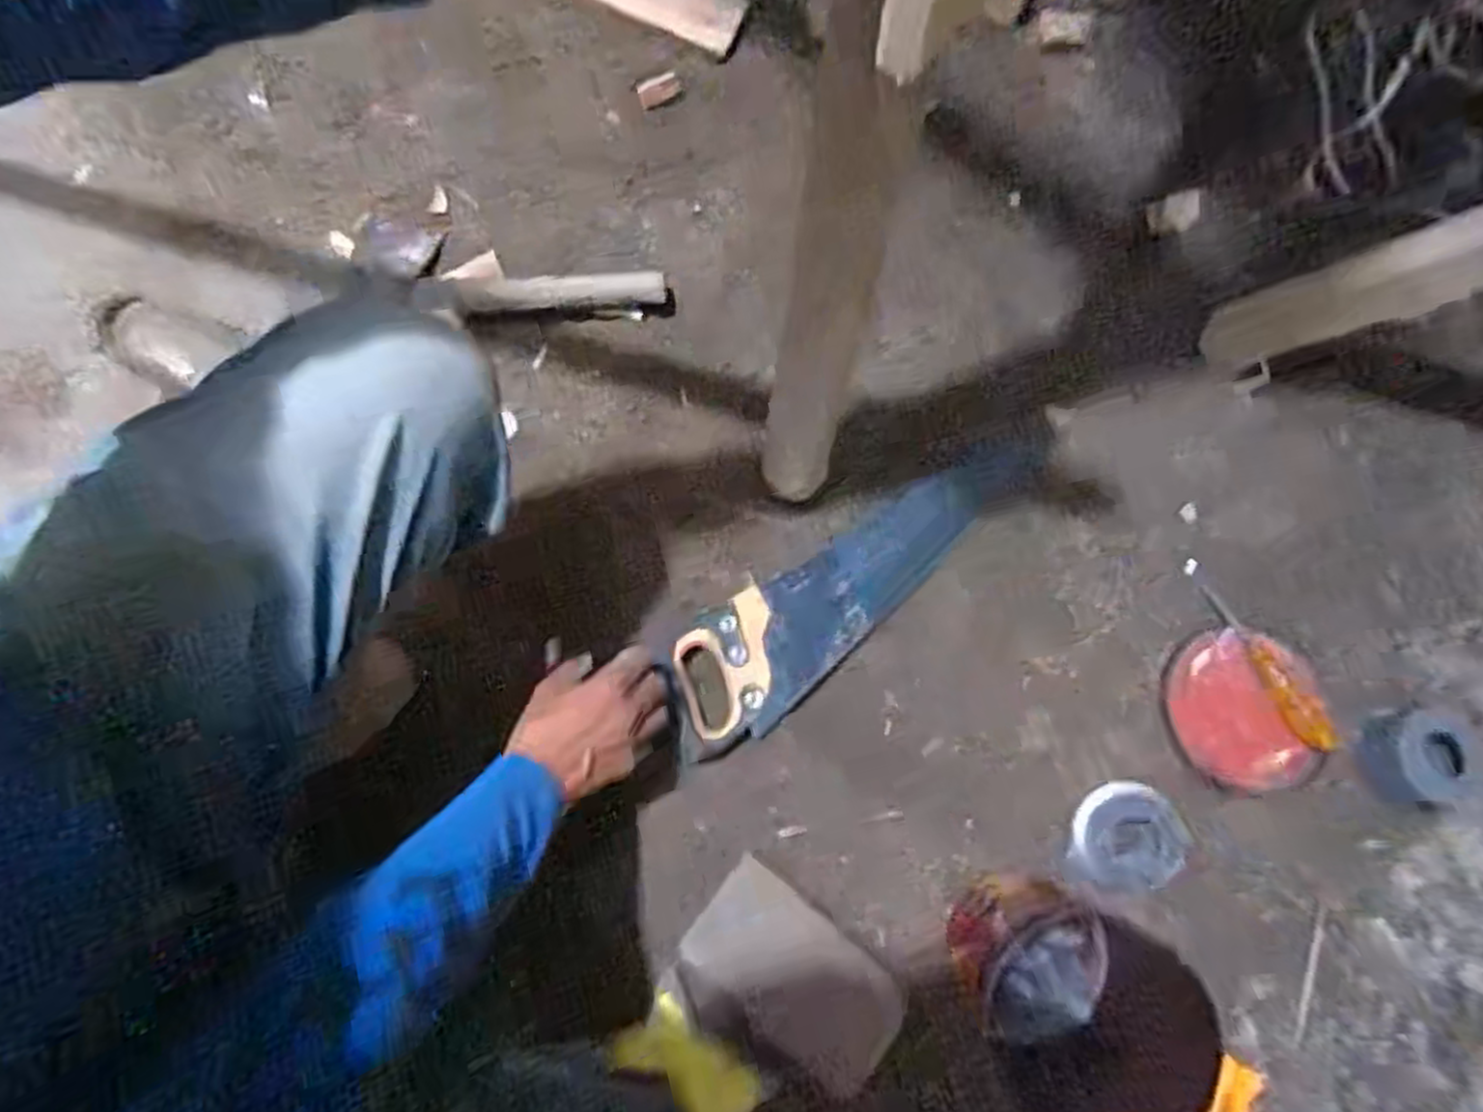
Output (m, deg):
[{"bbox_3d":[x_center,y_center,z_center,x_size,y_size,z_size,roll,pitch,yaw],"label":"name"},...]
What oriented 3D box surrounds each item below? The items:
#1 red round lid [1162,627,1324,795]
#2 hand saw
[{"bbox_3d":[0.472,0.146,0.715,0.139,0.011,0.143,11,79,1],"label":"red round lid"},{"bbox_3d":[0.121,0.017,0.727,0.423,0.035,0.111,-37,82,-10],"label":"hand saw"}]

